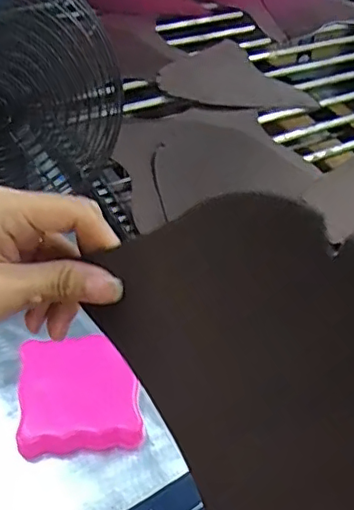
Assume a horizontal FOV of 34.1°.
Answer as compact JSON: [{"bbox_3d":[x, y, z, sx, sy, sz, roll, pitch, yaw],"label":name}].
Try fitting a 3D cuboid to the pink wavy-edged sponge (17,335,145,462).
[{"bbox_3d":[-0.086,0.119,0.506,0.101,0.029,0.100,-2,46,-8],"label":"pink wavy-edged sponge"}]

